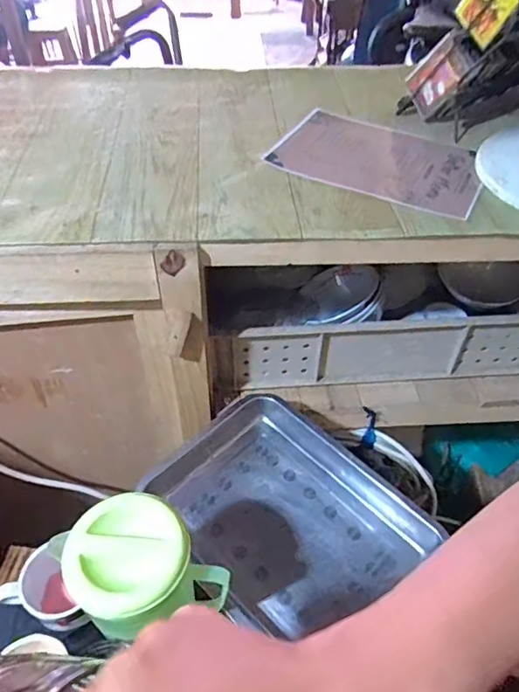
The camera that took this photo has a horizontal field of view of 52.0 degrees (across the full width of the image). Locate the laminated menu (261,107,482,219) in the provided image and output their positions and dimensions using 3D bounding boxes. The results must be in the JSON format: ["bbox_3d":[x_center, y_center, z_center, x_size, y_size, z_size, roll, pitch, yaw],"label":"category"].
[{"bbox_3d":[0.176,-0.276,0.780,0.288,0.009,0.224,21,49,16],"label":"laminated menu"}]

